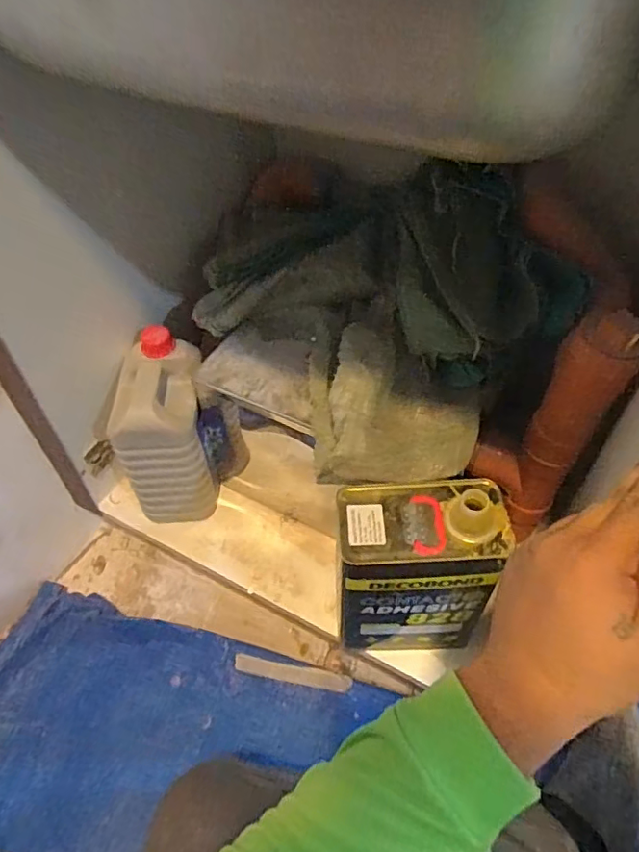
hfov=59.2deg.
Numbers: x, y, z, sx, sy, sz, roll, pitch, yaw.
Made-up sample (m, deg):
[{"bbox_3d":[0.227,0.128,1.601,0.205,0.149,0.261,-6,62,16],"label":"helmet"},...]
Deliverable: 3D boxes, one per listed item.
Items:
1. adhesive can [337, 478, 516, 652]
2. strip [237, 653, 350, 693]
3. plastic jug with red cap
[{"bbox_3d":[0.103,0.161,0.628,0.163,0.226,0.096,-4,49,-2],"label":"adhesive can"},{"bbox_3d":[-0.038,0.349,0.791,0.163,0.008,0.024,10,69,2],"label":"strip"},{"bbox_3d":[-0.213,0.003,0.799,0.106,0.229,0.166,-4,49,-3],"label":"plastic jug with red cap"}]

